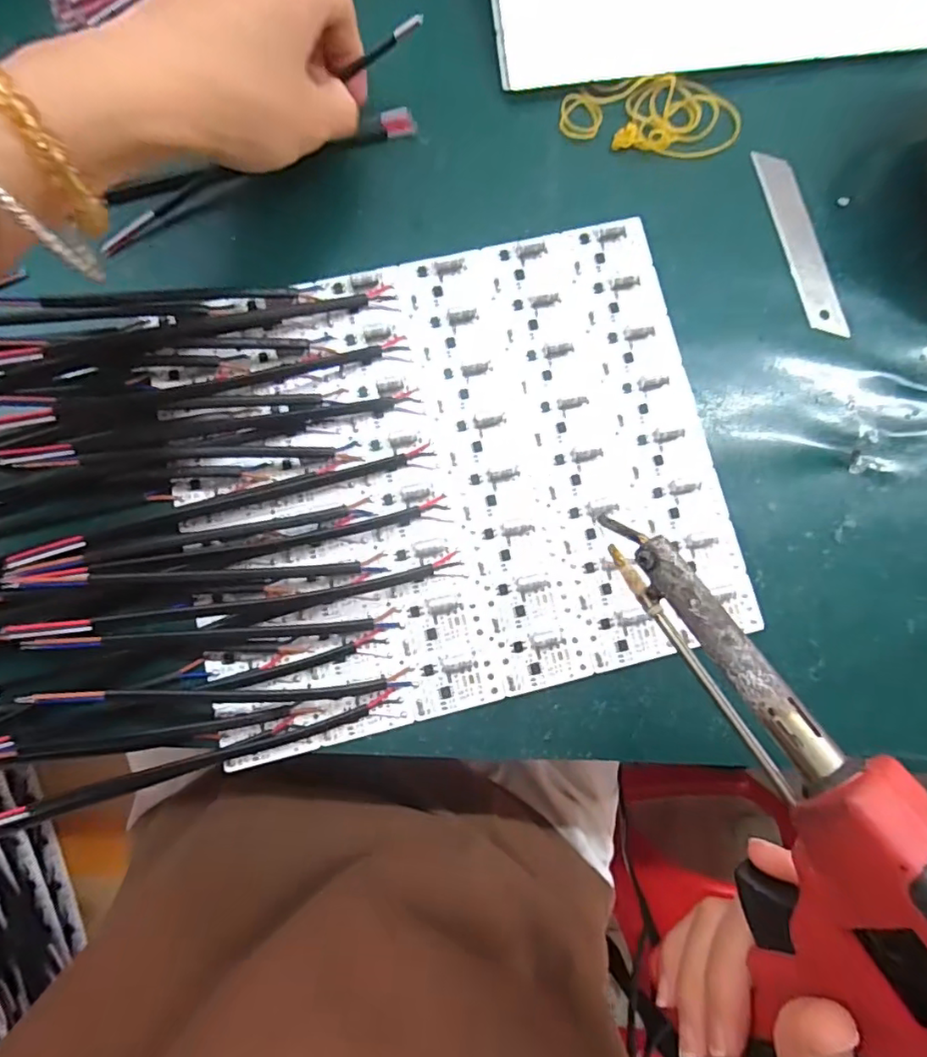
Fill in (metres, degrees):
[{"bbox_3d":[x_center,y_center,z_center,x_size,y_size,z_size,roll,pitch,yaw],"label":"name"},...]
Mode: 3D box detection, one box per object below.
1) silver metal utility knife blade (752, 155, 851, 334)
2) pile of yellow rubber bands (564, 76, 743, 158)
[{"bbox_3d":[0.170,-0.143,0.280,0.019,0.004,0.098,-15,86,-6],"label":"silver metal utility knife blade"},{"bbox_3d":[0.095,-0.204,0.277,0.089,0.008,0.041,-13,86,-6],"label":"pile of yellow rubber bands"}]

